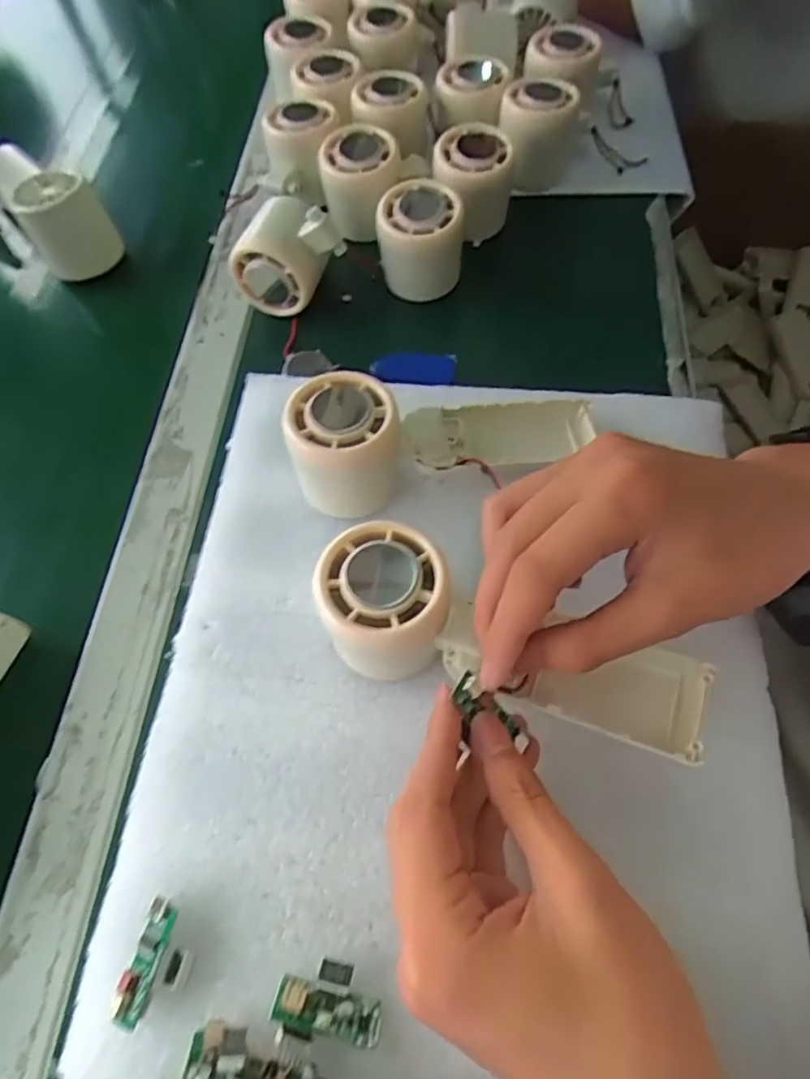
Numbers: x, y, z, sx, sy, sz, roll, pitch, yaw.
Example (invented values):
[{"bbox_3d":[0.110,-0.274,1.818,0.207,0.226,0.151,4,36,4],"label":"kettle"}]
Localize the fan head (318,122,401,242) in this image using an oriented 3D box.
[{"bbox_3d":[-0.031,-0.256,0.437,0.055,0.060,0.050,-6,63,0],"label":"fan head"}]

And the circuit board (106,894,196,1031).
[{"bbox_3d":[-0.092,0.159,0.226,0.023,0.010,0.038,8,64,7],"label":"circuit board"}]

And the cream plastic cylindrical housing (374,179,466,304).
[{"bbox_3d":[0.011,-0.198,0.412,0.055,0.064,0.058,-1,63,2],"label":"cream plastic cylindrical housing"}]

